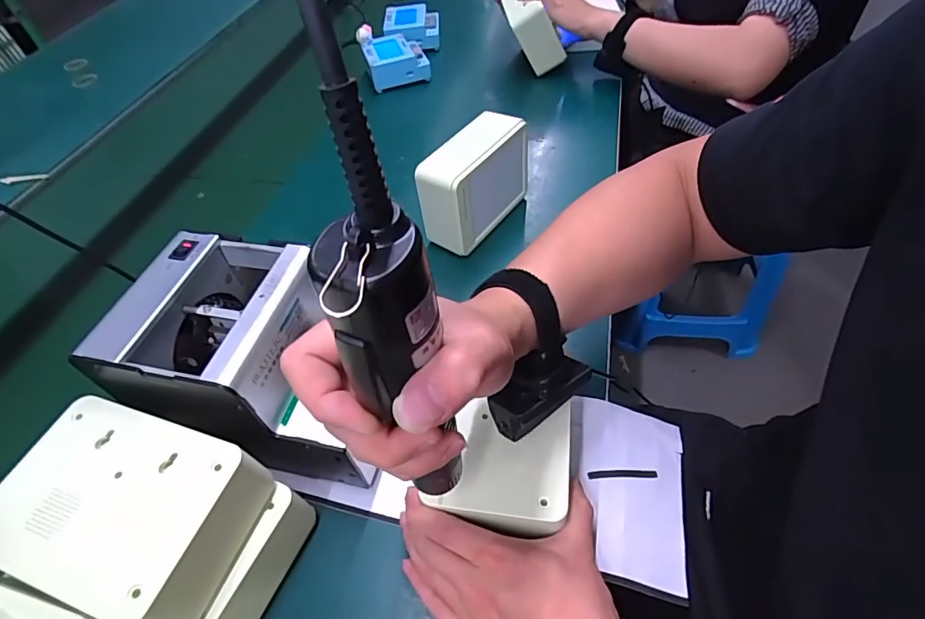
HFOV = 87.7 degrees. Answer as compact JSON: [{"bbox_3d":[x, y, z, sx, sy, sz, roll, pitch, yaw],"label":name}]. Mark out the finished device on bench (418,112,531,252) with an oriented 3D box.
[{"bbox_3d":[0.018,-0.142,0.552,0.063,0.112,0.137,25,57,23],"label":"finished device on bench"}]

